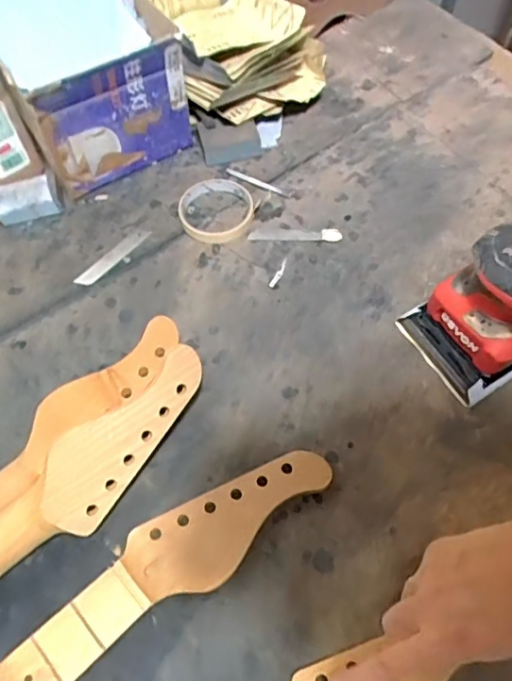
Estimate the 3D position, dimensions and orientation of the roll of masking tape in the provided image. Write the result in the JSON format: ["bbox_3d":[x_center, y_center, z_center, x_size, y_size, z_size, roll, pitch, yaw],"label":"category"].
[{"bbox_3d":[-0.045,-0.147,0.613,0.083,0.016,0.087,0,62,1],"label":"roll of masking tape"}]

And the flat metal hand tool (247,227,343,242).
[{"bbox_3d":[0.043,-0.118,0.602,0.101,0.004,0.016,1,62,2],"label":"flat metal hand tool"}]

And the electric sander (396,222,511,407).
[{"bbox_3d":[0.223,-0.008,0.470,0.094,0.127,0.161,-30,65,-14],"label":"electric sander"}]

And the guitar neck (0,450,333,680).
[{"bbox_3d":[-0.198,0.285,0.378,0.640,0.030,0.067,-39,68,-18],"label":"guitar neck"}]

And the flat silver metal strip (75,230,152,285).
[{"bbox_3d":[-0.154,-0.091,0.595,0.018,0.004,0.095,38,69,19],"label":"flat silver metal strip"}]

